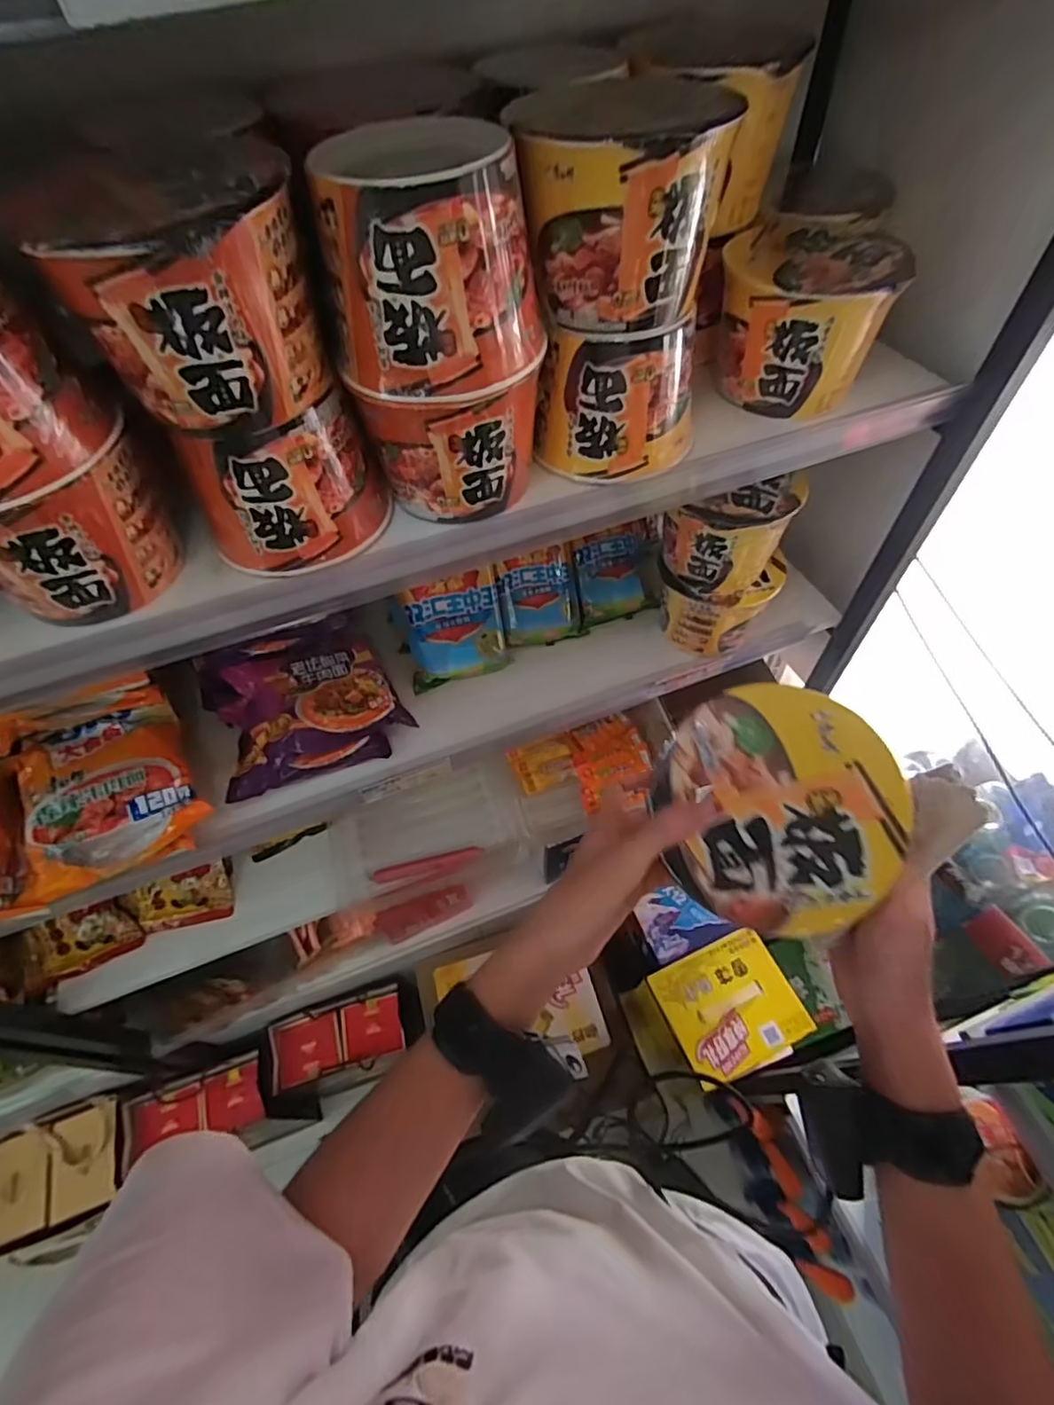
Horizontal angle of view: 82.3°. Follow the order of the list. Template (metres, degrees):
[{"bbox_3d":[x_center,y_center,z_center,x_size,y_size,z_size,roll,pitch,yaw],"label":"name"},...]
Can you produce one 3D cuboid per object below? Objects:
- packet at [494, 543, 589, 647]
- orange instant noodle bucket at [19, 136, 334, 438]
[{"bbox_3d":[0.012,-0.137,0.777,0.105,0.118,0.040,-14,24,-15],"label":"packet"},{"bbox_3d":[-0.184,-0.236,0.354,0.116,0.111,0.128,-5,56,-1],"label":"orange instant noodle bucket"}]

